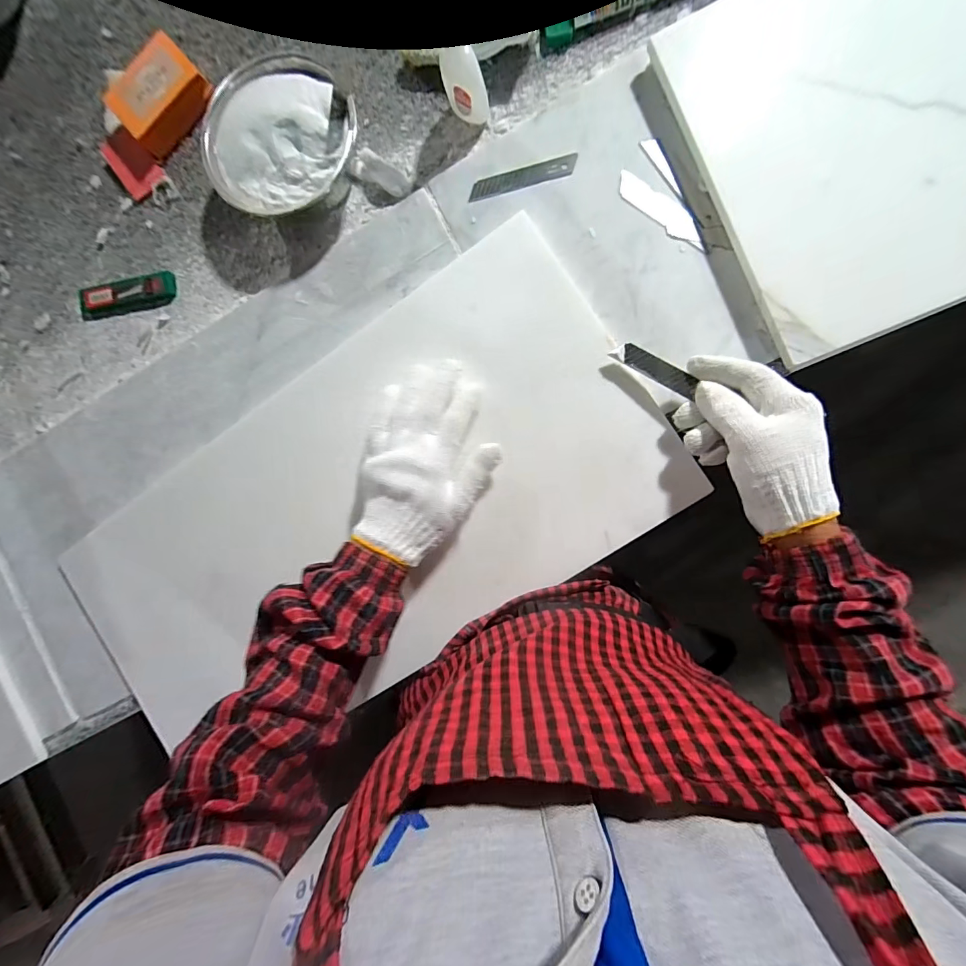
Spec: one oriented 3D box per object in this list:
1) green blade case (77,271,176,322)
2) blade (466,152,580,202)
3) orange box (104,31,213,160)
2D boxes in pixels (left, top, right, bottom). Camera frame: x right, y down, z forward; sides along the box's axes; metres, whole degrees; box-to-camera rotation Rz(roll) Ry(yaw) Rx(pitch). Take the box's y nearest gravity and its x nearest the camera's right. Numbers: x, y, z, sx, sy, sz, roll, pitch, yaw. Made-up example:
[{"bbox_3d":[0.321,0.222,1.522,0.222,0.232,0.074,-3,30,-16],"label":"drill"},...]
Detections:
[{"bbox_3d":[-0.384,-0.201,0.450,0.112,0.008,0.038,-5,92,10],"label":"green blade case"},{"bbox_3d":[0.037,-0.286,0.392,0.099,0.004,0.019,-10,91,10],"label":"blade"},{"bbox_3d":[-0.330,-0.395,0.425,0.055,0.033,0.092,44,98,5],"label":"orange box"}]

